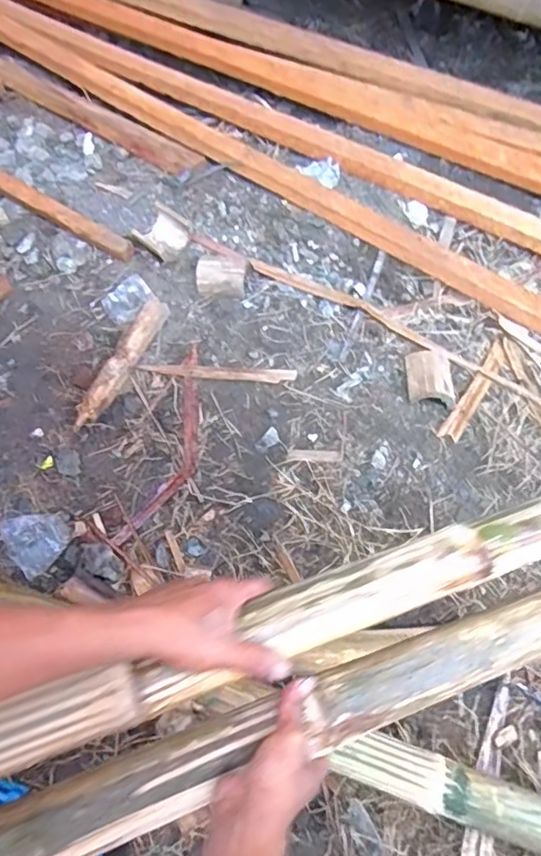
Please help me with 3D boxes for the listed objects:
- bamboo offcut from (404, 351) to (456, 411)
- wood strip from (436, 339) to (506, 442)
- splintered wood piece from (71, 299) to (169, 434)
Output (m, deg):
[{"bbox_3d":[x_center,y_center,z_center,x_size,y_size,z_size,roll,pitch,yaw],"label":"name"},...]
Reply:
[{"bbox_3d":[0.303,-0.095,1.085,0.086,0.048,0.116,2,69,2],"label":"bamboo offcut"},{"bbox_3d":[0.397,-0.075,1.109,0.036,0.008,0.263,35,63,7],"label":"wood strip"},{"bbox_3d":[-0.299,-0.131,1.138,0.055,0.044,0.311,27,71,11],"label":"splintered wood piece"}]

